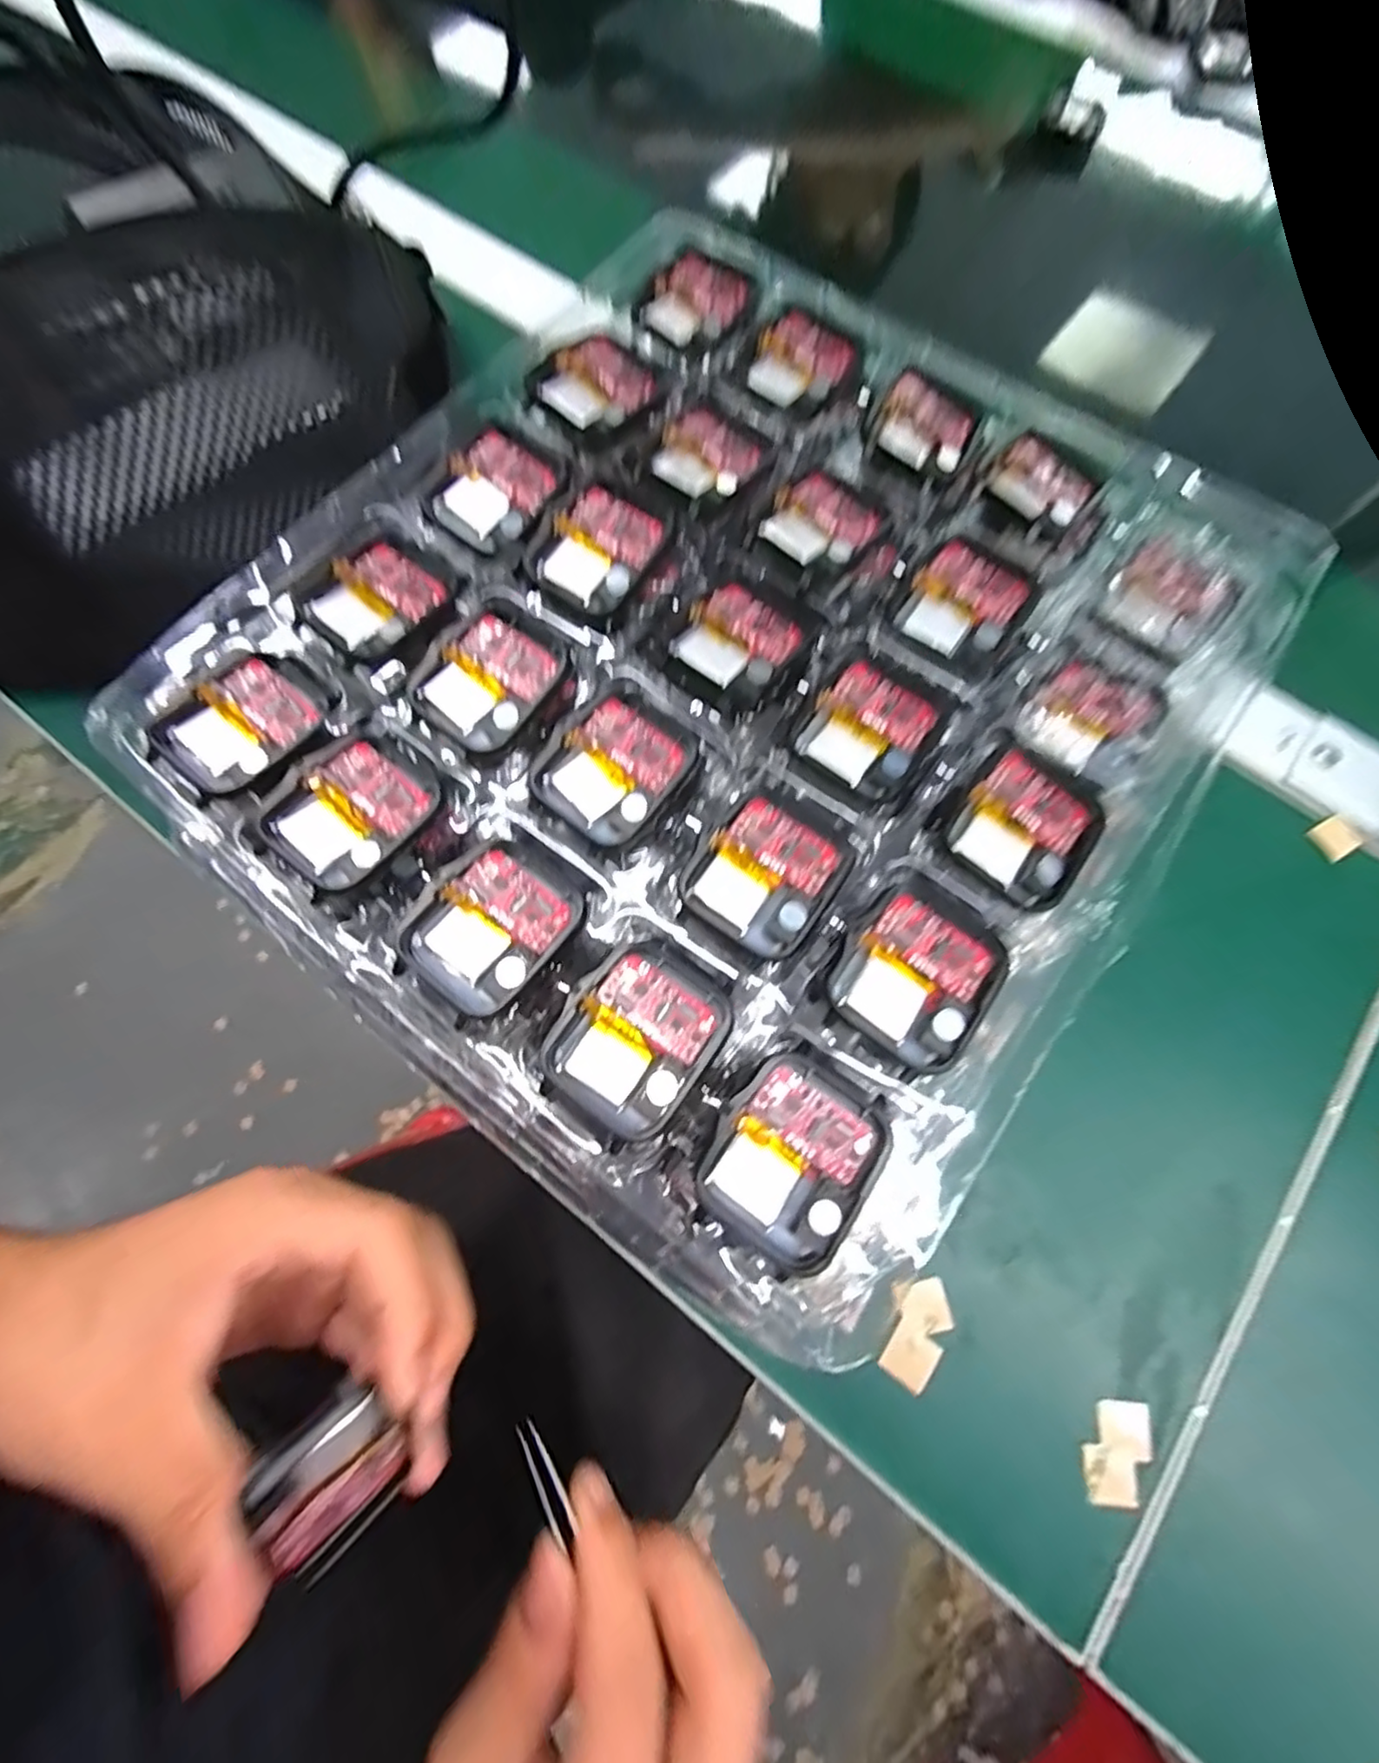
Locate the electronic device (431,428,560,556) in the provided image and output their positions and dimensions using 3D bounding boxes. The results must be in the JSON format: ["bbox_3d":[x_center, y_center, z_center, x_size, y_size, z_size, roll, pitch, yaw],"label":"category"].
[{"bbox_3d":[-0.064,-0.131,0.212,0.033,0.006,0.037,39,76,10],"label":"electronic device"}]

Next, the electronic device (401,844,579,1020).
[{"bbox_3d":[-0.053,0.012,0.170,0.035,0.004,0.041,38,76,10],"label":"electronic device"}]

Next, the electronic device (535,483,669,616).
[{"bbox_3d":[-0.028,-0.107,0.204,0.035,0.005,0.038,33,75,9],"label":"electronic device"}]

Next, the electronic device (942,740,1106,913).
[{"bbox_3d":[0.095,-0.015,0.180,0.037,0.004,0.039,39,76,10],"label":"electronic device"}]

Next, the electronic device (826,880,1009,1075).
[{"bbox_3d":[0.059,0.023,0.166,0.037,0.005,0.043,32,75,9],"label":"electronic device"}]

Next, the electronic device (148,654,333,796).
[{"bbox_3d":[-0.129,-0.046,0.190,0.034,0.009,0.045,39,76,10],"label":"electronic device"}]

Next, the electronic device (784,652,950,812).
[{"bbox_3d":[0.053,-0.044,0.189,0.035,0.004,0.046,35,76,9],"label":"electronic device"}]

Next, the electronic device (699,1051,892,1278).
[{"bbox_3d":[0.026,0.067,0.156,0.037,0.006,0.043,35,76,9],"label":"electronic device"}]

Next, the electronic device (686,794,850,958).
[{"bbox_3d":[0.021,-0.001,0.175,0.036,0.004,0.038,35,76,9],"label":"electronic device"}]

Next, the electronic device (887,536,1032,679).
[{"bbox_3d":[0.086,-0.086,0.202,0.035,0.006,0.041,37,76,10],"label":"electronic device"}]

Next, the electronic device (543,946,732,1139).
[{"bbox_3d":[-0.013,0.040,0.163,0.037,0.006,0.042,34,75,9],"label":"electronic device"}]

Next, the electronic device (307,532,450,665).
[{"bbox_3d":[-0.098,-0.089,0.202,0.033,0.004,0.039,43,77,11],"label":"electronic device"}]

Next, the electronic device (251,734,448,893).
[{"bbox_3d":[-0.094,-0.021,0.181,0.036,0.008,0.045,36,76,10],"label":"electronic device"}]

